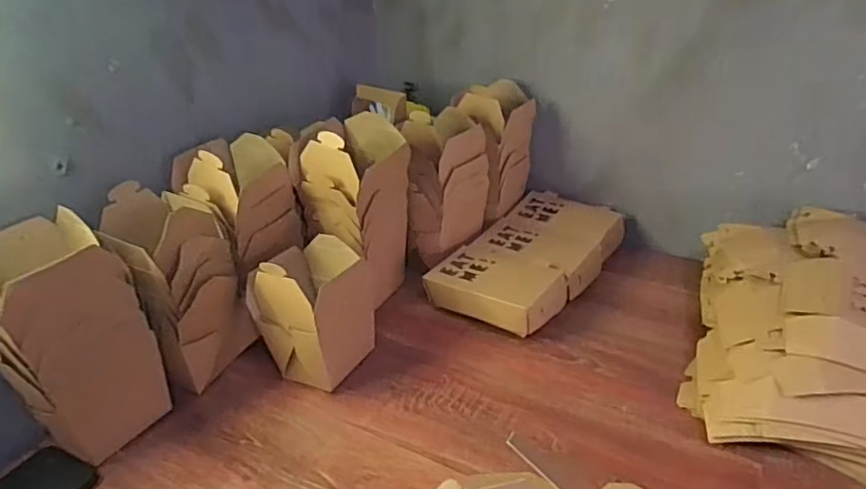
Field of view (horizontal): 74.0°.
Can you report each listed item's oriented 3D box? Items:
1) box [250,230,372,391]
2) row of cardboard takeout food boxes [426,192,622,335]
[{"bbox_3d":[-0.124,0.071,0.613,0.094,0.142,0.093,12,32,27],"label":"box"},{"bbox_3d":[0.125,0.025,0.758,0.150,0.062,0.292,18,35,35],"label":"row of cardboard takeout food boxes"}]

